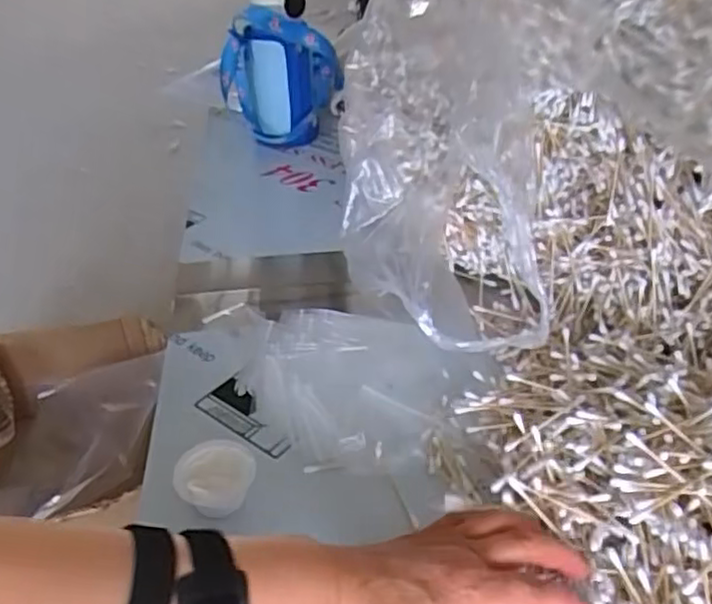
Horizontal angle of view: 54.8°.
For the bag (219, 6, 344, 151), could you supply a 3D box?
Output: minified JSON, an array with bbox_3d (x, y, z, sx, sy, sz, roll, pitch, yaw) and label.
[{"bbox_3d":[-0.100,-0.306,0.943,0.163,0.174,0.092,-3,37,-3],"label":"bag"}]

